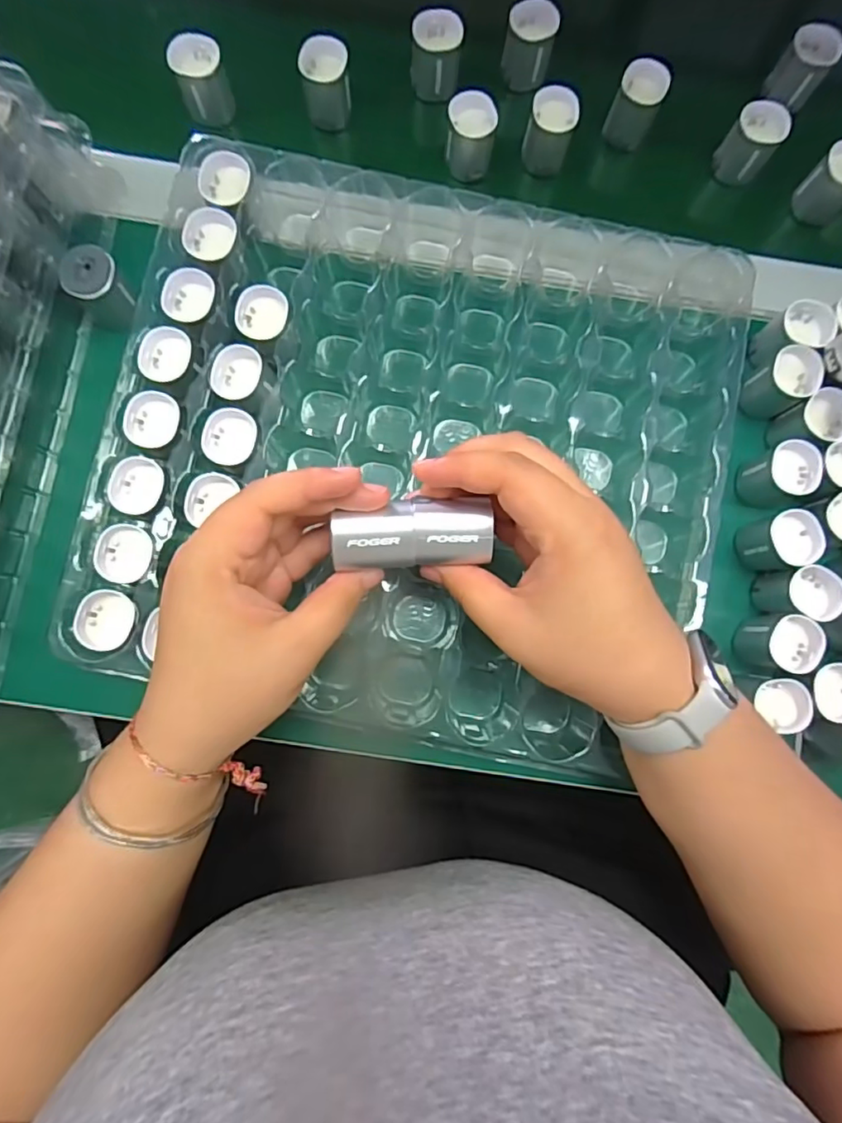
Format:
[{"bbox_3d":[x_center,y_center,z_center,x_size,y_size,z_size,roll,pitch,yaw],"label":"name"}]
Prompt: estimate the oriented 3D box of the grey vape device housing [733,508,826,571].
[{"bbox_3d":[0.202,-0.011,0.325,0.029,0.034,0.031,0,83,-3],"label":"grey vape device housing"}]

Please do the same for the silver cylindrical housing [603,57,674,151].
[{"bbox_3d":[0.137,-0.291,0.366,0.027,0.042,0.023,16,83,-1],"label":"silver cylindrical housing"}]

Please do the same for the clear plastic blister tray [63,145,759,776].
[{"bbox_3d":[0.002,-0.057,0.330,0.327,0.061,0.293,13,83,-1],"label":"clear plastic blister tray"}]

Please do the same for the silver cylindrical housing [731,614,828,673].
[{"bbox_3d":[0.197,0.046,0.318,0.030,0.033,0.031,-1,83,-3],"label":"silver cylindrical housing"}]

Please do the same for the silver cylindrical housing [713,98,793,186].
[{"bbox_3d":[0.211,-0.269,0.367,0.030,0.033,0.034,32,83,1],"label":"silver cylindrical housing"}]

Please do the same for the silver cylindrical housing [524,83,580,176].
[{"bbox_3d":[0.081,-0.272,0.364,0.028,0.041,0.024,10,83,-1],"label":"silver cylindrical housing"}]

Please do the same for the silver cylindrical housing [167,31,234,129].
[{"bbox_3d":[-0.135,-0.298,0.357,0.029,0.042,0.025,-20,84,-5],"label":"silver cylindrical housing"}]

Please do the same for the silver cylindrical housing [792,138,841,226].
[{"bbox_3d":[0.262,-0.240,0.365,0.024,0.038,0.031,-44,87,-7],"label":"silver cylindrical housing"}]

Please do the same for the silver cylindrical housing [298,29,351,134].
[{"bbox_3d":[-0.058,-0.297,0.357,0.030,0.035,0.032,0,83,-3],"label":"silver cylindrical housing"}]

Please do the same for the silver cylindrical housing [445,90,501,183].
[{"bbox_3d":[0.031,-0.265,0.359,0.029,0.035,0.028,5,83,-2],"label":"silver cylindrical housing"}]

